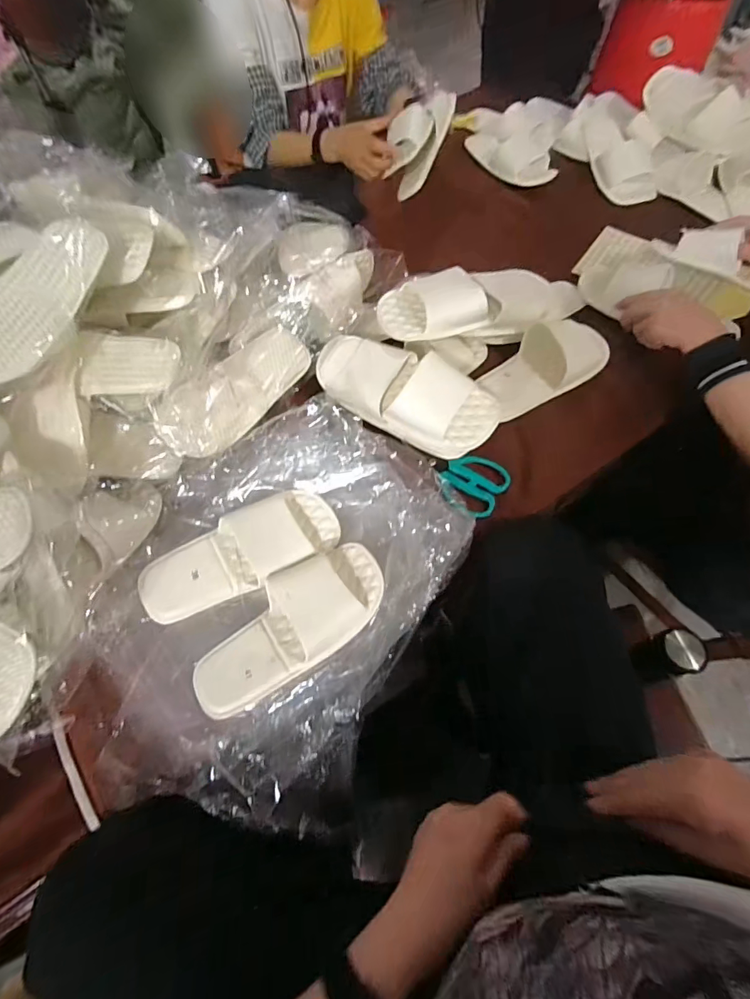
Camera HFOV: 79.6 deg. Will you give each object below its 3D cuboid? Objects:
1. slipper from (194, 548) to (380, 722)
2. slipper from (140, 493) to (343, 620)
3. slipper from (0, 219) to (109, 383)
[{"bbox_3d":[-0.094,0.135,0.496,0.228,0.045,0.102,-32,66,-15],"label":"slipper"},{"bbox_3d":[-0.160,0.062,0.535,0.235,0.048,0.095,-28,65,-13],"label":"slipper"},{"bbox_3d":[-0.400,-0.228,0.514,0.103,0.053,0.233,21,65,12],"label":"slipper"}]

